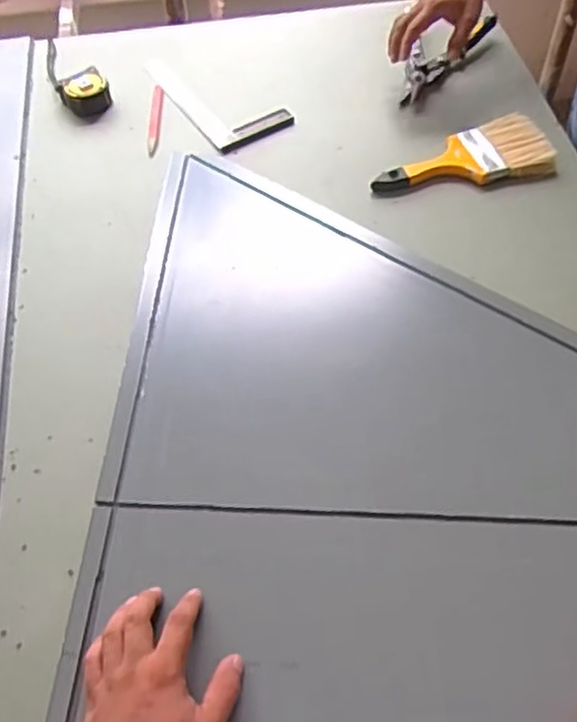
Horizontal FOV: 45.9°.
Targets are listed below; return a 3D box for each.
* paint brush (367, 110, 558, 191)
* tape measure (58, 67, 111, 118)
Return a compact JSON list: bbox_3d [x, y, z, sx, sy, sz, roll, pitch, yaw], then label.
[{"bbox_3d":[0.231,-0.274,0.917,0.237,0.021,0.100,-15,58,-8],"label":"paint brush"},{"bbox_3d":[-0.296,-0.393,0.998,0.069,0.034,0.081,-19,59,-11],"label":"tape measure"}]

